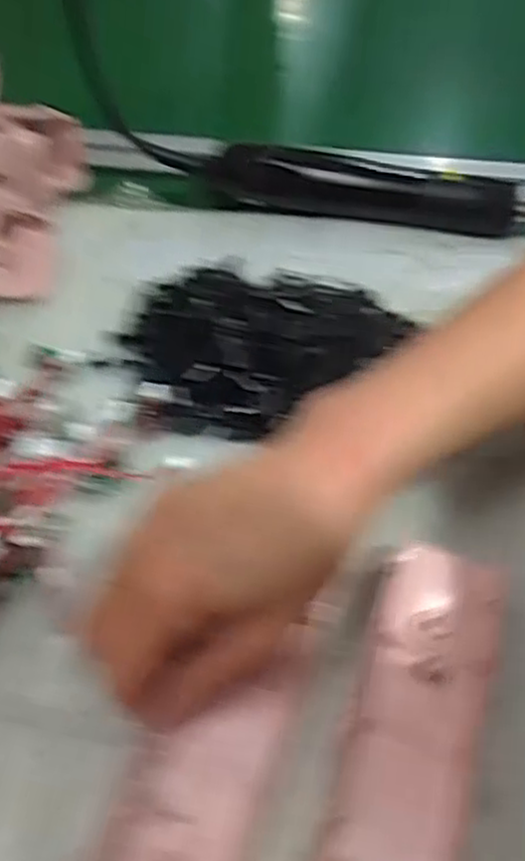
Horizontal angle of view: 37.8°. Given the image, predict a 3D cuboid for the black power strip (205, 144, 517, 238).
[{"bbox_3d":[0.063,-0.156,0.491,0.189,0.034,0.037,6,56,10],"label":"black power strip"}]

